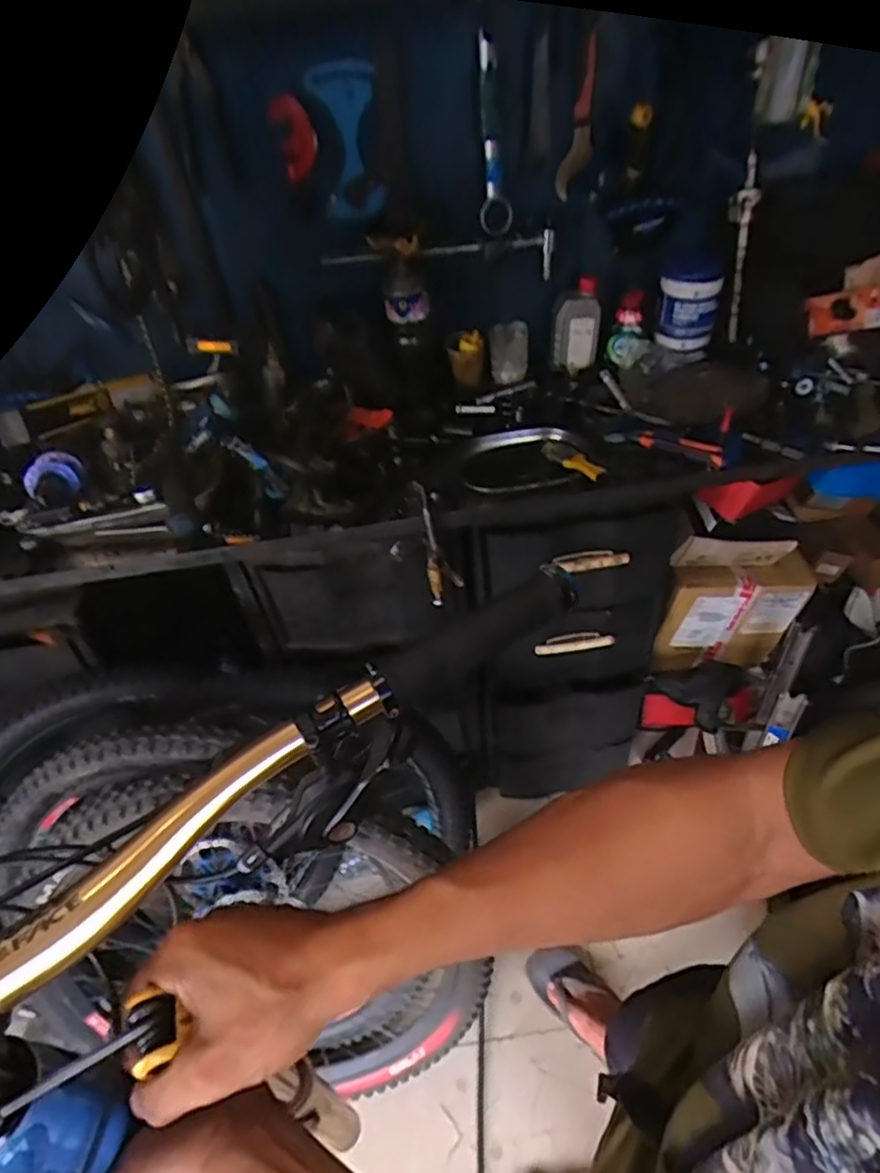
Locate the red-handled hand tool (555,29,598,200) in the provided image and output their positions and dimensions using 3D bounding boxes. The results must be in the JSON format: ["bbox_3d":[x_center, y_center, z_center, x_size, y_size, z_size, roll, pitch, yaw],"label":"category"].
[{"bbox_3d":[0.220,-0.711,1.007,0.021,0.210,0.050,-27,57,-26],"label":"red-handled hand tool"}]

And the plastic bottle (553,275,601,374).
[{"bbox_3d":[0.246,-0.472,1.185,0.079,0.141,0.067,-1,44,6],"label":"plastic bottle"}]

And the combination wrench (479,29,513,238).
[{"bbox_3d":[0.083,-0.678,0.996,0.049,0.254,0.023,-1,44,6],"label":"combination wrench"}]

